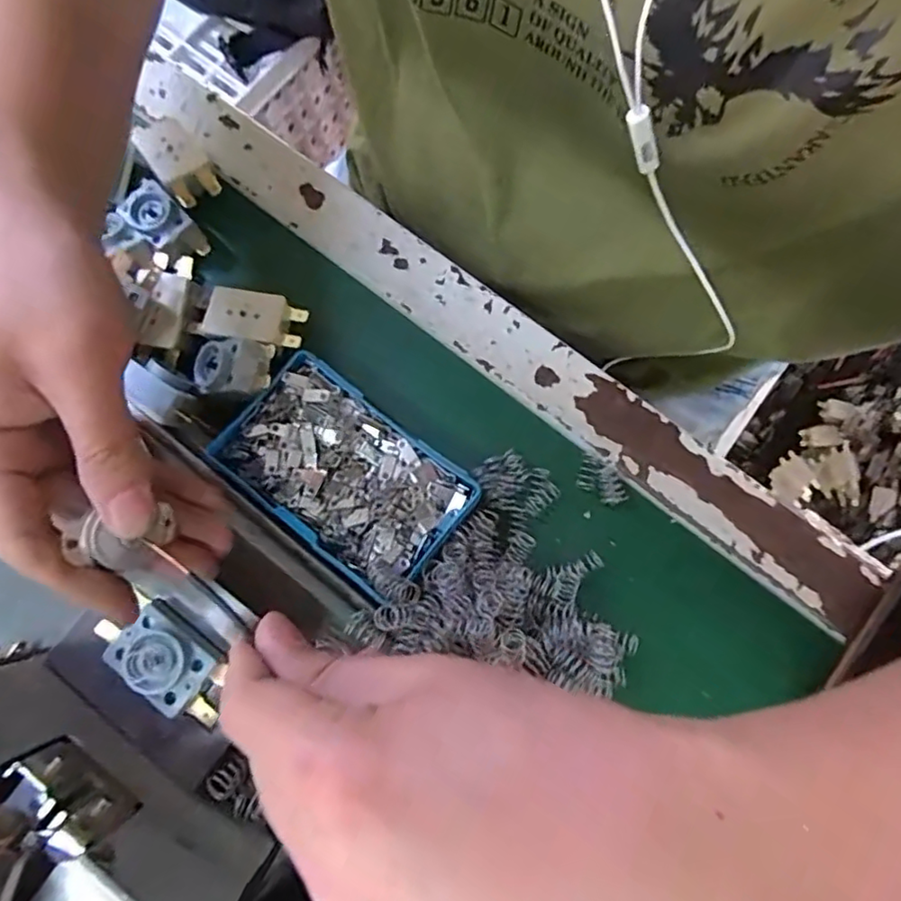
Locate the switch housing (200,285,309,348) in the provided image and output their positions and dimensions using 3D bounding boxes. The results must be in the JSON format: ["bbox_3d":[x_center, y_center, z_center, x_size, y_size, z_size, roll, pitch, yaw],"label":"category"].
[{"bbox_3d":[-0.099,-0.069,0.305,0.048,0.012,0.027,8,78,3],"label":"switch housing"}]

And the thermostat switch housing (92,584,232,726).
[{"bbox_3d":[-0.110,0.080,0.232,0.053,0.013,0.029,37,81,8],"label":"thermostat switch housing"}]

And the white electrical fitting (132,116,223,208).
[{"bbox_3d":[-0.147,-0.156,0.325,0.027,0.024,0.044,-32,79,-6],"label":"white electrical fitting"}]

